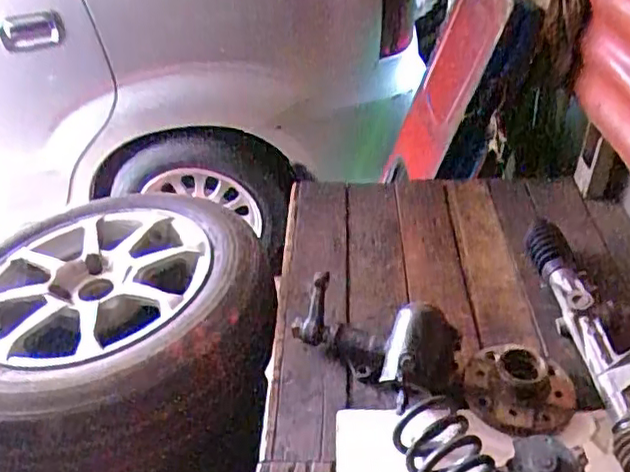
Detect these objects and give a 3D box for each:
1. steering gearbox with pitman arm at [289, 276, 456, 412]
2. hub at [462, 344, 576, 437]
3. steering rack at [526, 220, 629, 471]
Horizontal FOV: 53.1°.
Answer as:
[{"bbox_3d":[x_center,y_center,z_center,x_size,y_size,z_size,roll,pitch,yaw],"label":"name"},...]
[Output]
[{"bbox_3d":[0.083,0.141,0.864,0.241,0.110,0.115,15,39,39],"label":"steering gearbox with pitman arm"},{"bbox_3d":[0.267,0.194,0.827,0.142,0.062,0.131,21,43,23],"label":"hub"},{"bbox_3d":[0.390,0.157,0.844,0.062,0.073,0.538,0,39,-1],"label":"steering rack"}]

